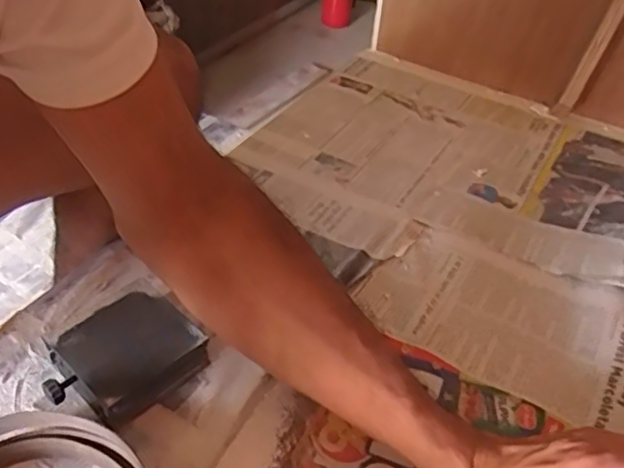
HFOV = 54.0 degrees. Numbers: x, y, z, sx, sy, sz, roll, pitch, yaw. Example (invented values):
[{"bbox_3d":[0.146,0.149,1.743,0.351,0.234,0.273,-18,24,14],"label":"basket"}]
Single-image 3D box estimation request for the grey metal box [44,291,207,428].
[{"bbox_3d":[-0.142,0.098,0.464,0.087,0.033,0.106,32,49,28],"label":"grey metal box"}]

